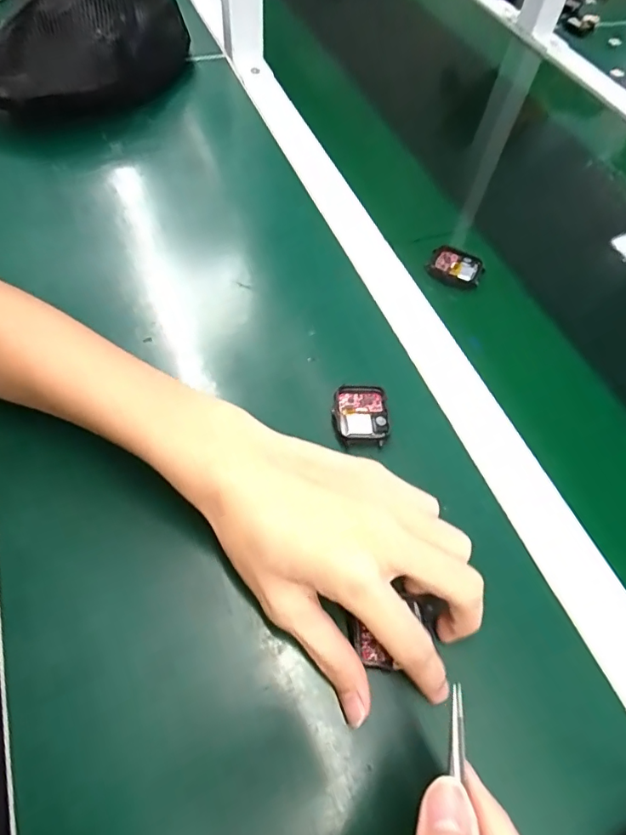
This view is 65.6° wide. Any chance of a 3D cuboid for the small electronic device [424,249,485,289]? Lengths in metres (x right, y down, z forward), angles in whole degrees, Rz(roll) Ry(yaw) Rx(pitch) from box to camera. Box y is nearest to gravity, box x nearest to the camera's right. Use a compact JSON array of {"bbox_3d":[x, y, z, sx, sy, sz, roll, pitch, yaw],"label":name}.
[{"bbox_3d":[0.127,-0.133,0.432,0.047,0.013,0.033,22,59,9],"label":"small electronic device"}]

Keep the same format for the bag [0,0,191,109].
[{"bbox_3d":[-0.240,-0.377,0.504,0.103,0.087,0.276,38,63,18],"label":"bag"}]

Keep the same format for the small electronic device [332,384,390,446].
[{"bbox_3d":[0.033,-0.003,0.335,0.037,0.005,0.046,-1,59,-5],"label":"small electronic device"}]

